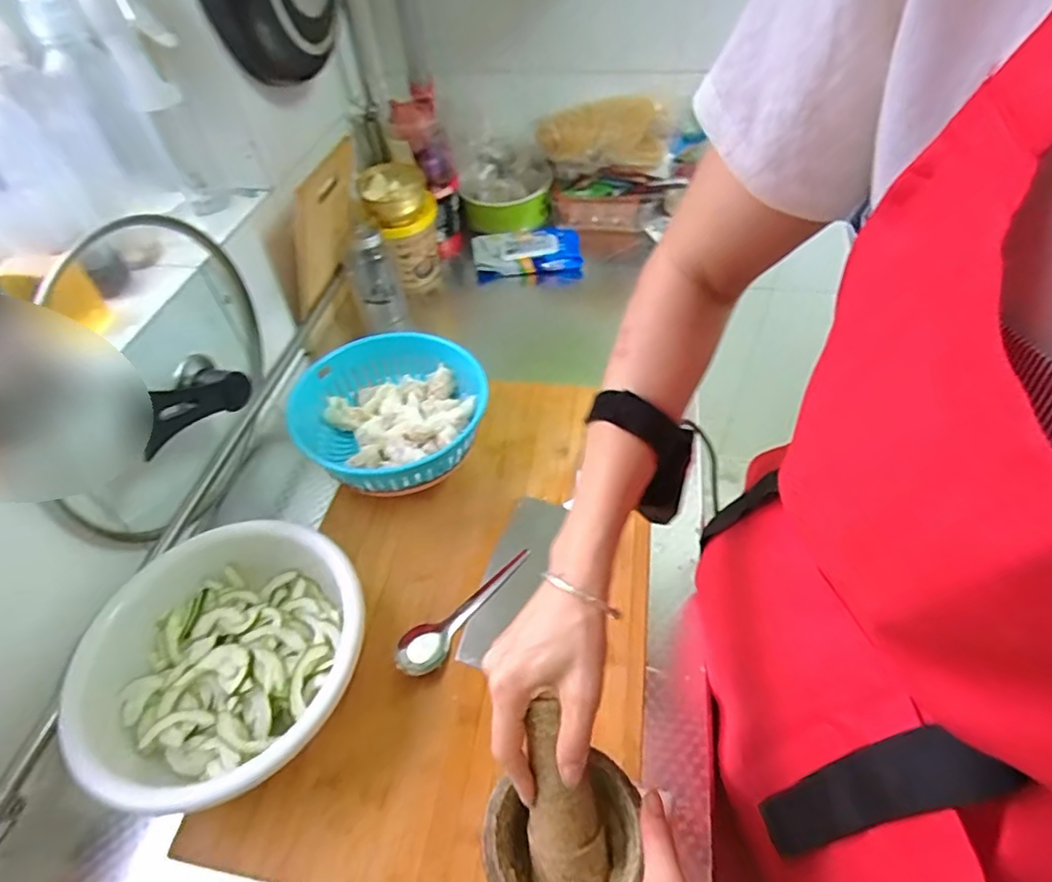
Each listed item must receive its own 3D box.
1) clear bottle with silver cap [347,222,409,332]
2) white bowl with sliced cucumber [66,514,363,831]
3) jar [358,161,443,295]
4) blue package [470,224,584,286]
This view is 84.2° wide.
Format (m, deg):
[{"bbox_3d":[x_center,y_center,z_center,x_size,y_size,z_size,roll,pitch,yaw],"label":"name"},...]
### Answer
[{"bbox_3d":[-0.231,-0.247,0.887,0.062,0.157,0.066,-19,51,-12],"label":"clear bottle with silver cap"},{"bbox_3d":[-0.254,0.191,0.509,0.229,0.074,0.228,-2,49,2],"label":"white bowl with sliced cucumber"},{"bbox_3d":[-0.183,-0.317,0.899,0.097,0.189,0.084,-15,50,-9],"label":"jar"},{"bbox_3d":[0.001,-0.323,1.013,0.181,0.048,0.112,-4,49,0],"label":"blue package"}]

